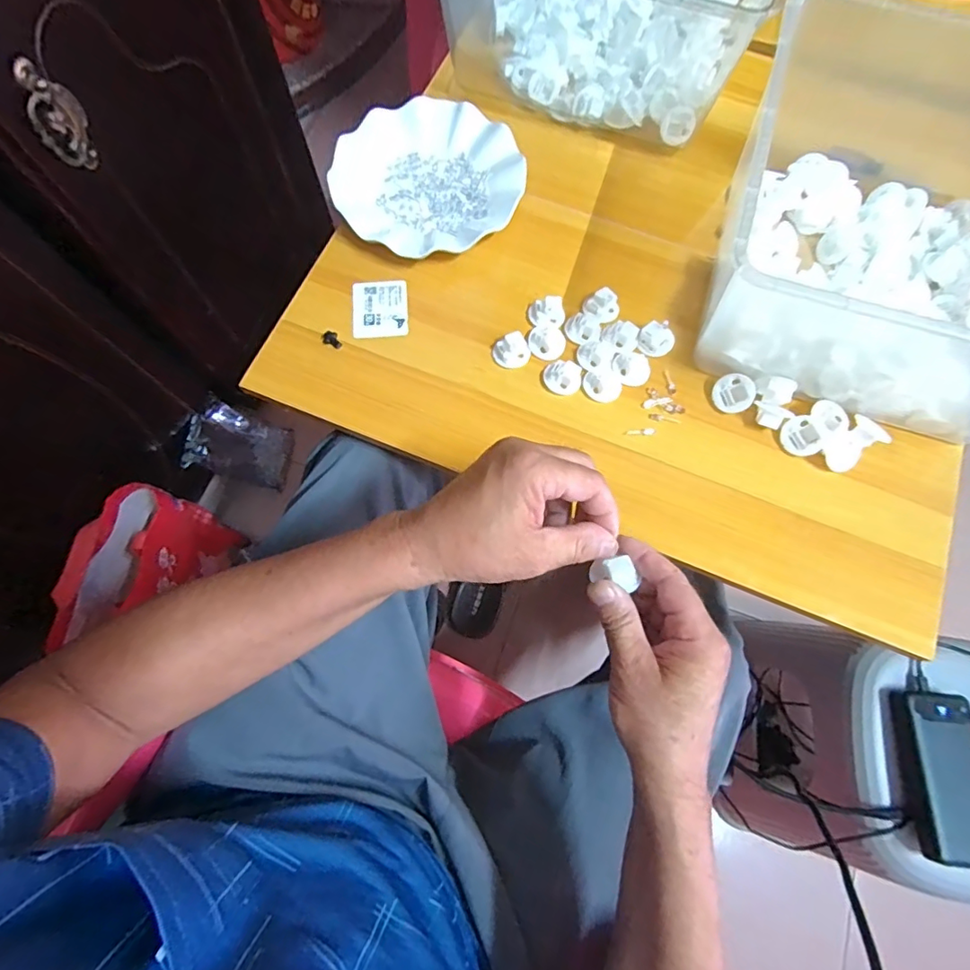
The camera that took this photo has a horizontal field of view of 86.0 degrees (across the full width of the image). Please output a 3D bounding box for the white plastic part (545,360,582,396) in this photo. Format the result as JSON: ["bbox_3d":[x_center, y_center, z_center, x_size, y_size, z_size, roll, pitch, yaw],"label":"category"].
[{"bbox_3d":[0.068,-0.094,0.456,0.033,0.011,0.027,18,73,4],"label":"white plastic part"}]

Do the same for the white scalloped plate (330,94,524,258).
[{"bbox_3d":[-0.056,-0.300,0.513,0.180,0.026,0.173,0,72,-1],"label":"white scalloped plate"}]

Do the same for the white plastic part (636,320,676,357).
[{"bbox_3d":[0.154,-0.130,0.464,0.031,0.017,0.027,24,73,6],"label":"white plastic part"}]

